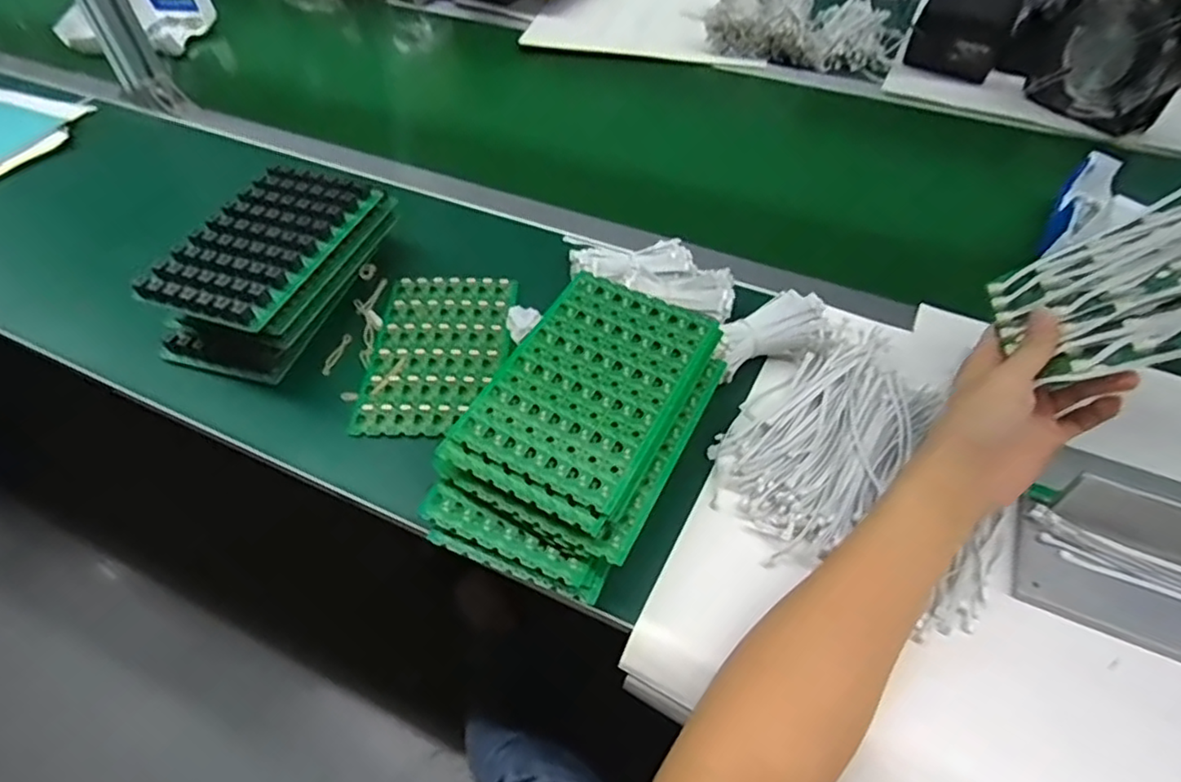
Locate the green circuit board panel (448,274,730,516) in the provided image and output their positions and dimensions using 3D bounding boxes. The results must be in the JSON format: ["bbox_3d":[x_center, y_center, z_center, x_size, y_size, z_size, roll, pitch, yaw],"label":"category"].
[{"bbox_3d":[0.002,-0.008,0.472,0.127,0.017,0.186,22,54,18],"label":"green circuit board panel"}]

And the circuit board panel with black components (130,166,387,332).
[{"bbox_3d":[-0.283,-0.130,0.563,0.106,0.029,0.192,15,52,12],"label":"circuit board panel with black components"}]

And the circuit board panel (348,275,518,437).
[{"bbox_3d":[-0.135,-0.038,0.589,0.117,0.013,0.185,2,50,2],"label":"circuit board panel"}]

